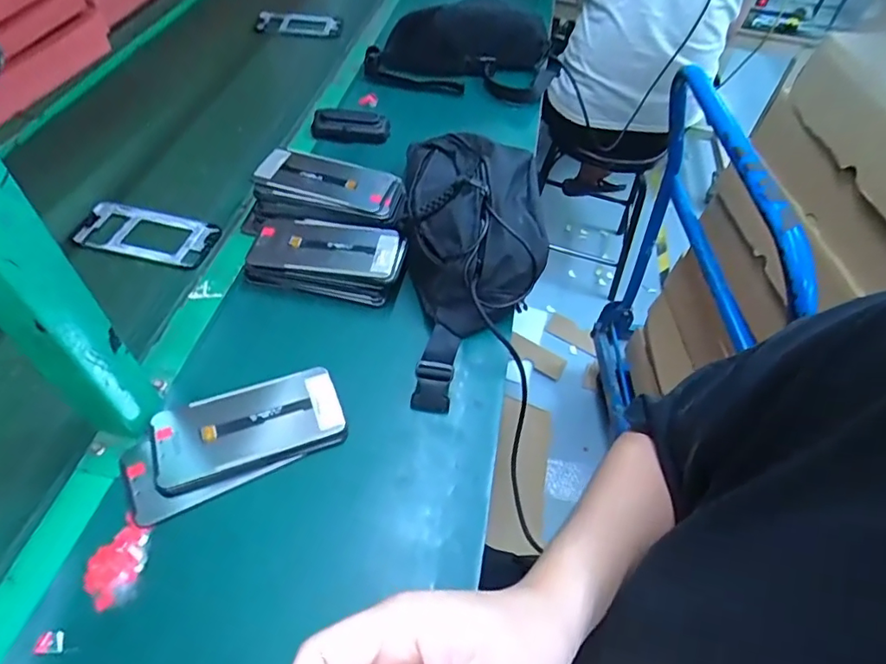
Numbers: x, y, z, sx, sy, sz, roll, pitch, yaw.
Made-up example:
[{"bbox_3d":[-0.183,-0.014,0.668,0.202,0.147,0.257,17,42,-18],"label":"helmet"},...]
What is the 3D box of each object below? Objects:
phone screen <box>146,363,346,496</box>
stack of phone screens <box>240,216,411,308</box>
[{"bbox_3d":[-0.169,0.082,0.468,0.155,0.005,0.080,-16,59,-16],"label":"phone screen"},{"bbox_3d":[-0.130,-0.079,0.589,0.174,0.053,0.082,9,51,2],"label":"stack of phone screens"}]

